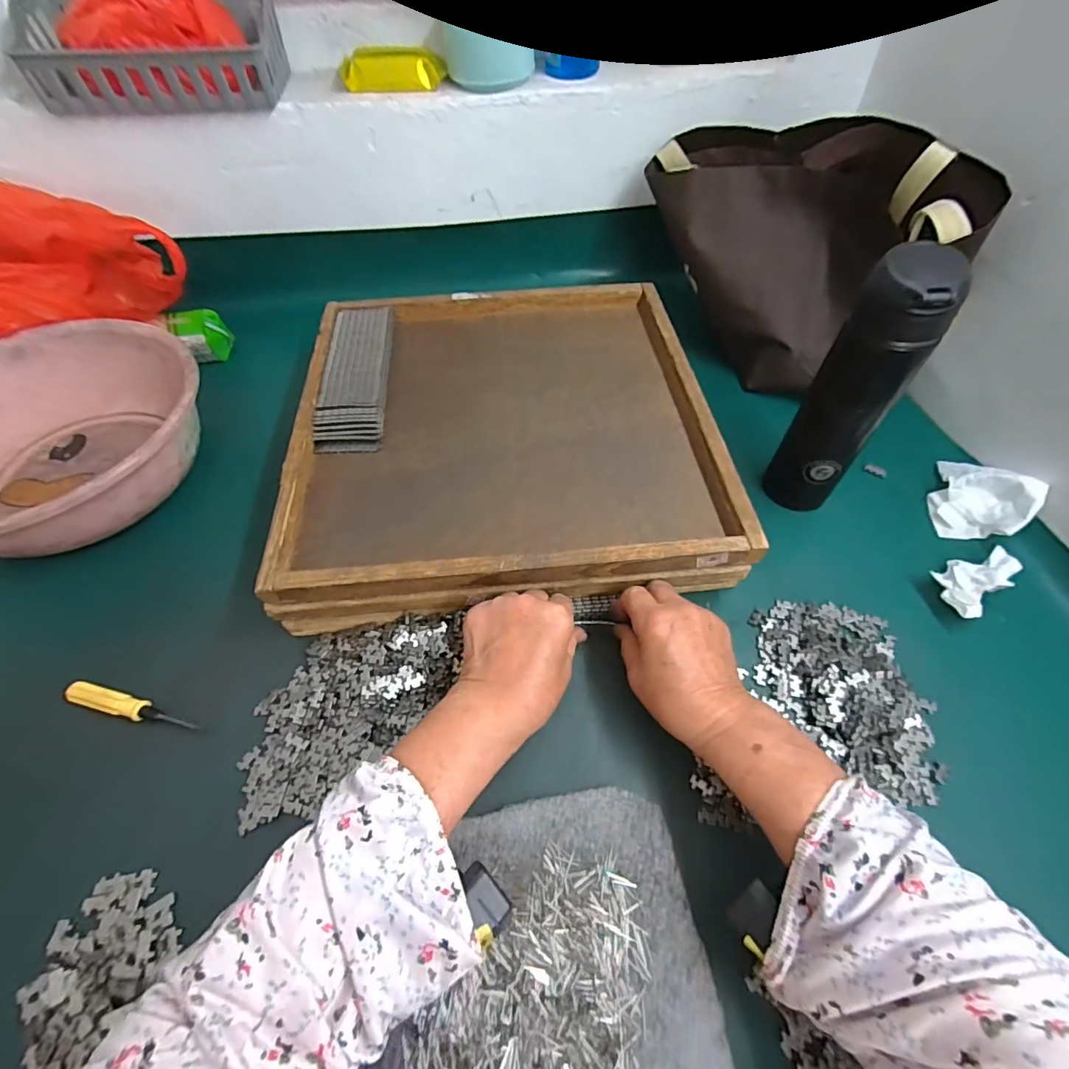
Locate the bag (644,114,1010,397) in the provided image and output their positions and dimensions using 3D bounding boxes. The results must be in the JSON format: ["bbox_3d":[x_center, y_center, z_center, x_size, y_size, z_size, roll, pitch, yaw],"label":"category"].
[{"bbox_3d":[0.273,-0.332,0.582,0.126,0.215,0.356,-28,58,-19],"label":"bag"}]

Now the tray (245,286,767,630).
[{"bbox_3d":[-0.032,-0.109,0.526,0.396,0.078,0.403,-5,53,-3],"label":"tray"}]

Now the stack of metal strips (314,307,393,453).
[{"bbox_3d":[-0.190,-0.174,0.539,0.065,0.022,0.219,-5,53,-3],"label":"stack of metal strips"}]

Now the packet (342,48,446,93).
[{"bbox_3d":[-0.166,-0.551,0.595,0.120,0.034,0.026,-6,53,-4],"label":"packet"}]

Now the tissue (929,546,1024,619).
[{"bbox_3d":[0.384,0.038,0.437,0.083,0.024,0.044,-25,57,-18],"label":"tissue"}]

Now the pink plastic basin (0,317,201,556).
[{"bbox_3d":[-0.484,-0.093,0.514,0.288,0.100,0.291,0,53,0],"label":"pink plastic basin"}]

